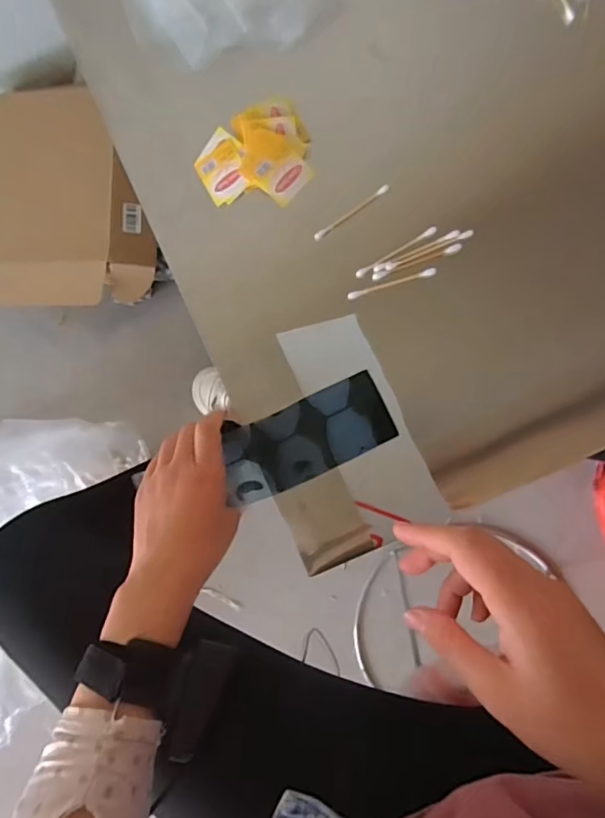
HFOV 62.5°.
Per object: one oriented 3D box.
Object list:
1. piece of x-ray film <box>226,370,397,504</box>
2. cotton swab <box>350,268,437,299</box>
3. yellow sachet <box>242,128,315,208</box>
[{"bbox_3d":[0.002,0.024,0.403,0.136,0.016,0.062,-26,83,0],"label":"piece of x-ray film"},{"bbox_3d":[0.072,-0.101,0.403,0.071,0.004,0.007,-16,84,7],"label":"cotton swab"},{"bbox_3d":[-0.025,-0.204,0.418,0.042,0.012,0.060,-45,82,4],"label":"yellow sachet"}]

